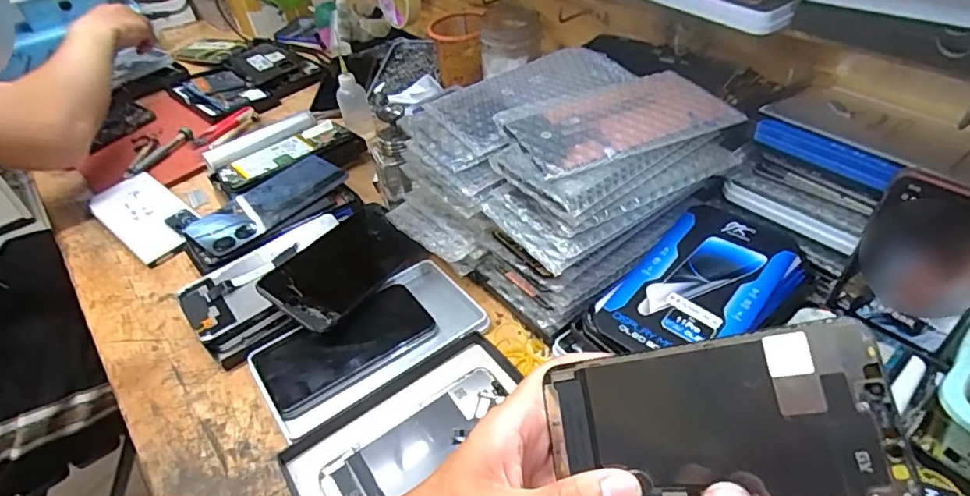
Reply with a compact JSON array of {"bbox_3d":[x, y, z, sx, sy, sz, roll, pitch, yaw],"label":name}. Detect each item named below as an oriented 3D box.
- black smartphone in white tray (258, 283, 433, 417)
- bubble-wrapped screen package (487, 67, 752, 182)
[{"bbox_3d":[-0.116,0.081,0.470,0.139,0.013,0.071,-30,47,-23],"label":"black smartphone in white tray"},{"bbox_3d":[0.103,-0.104,0.433,0.167,0.011,0.089,-20,44,-14],"label":"bubble-wrapped screen package"}]

